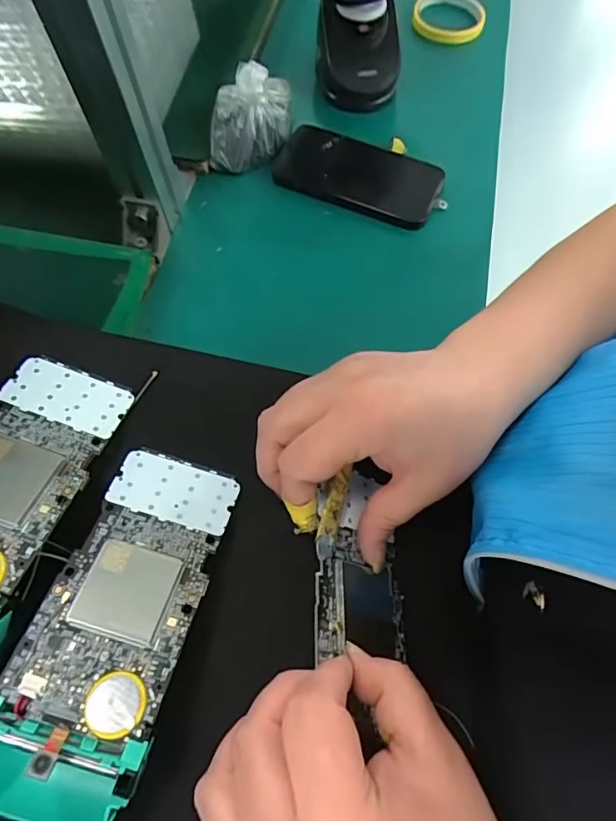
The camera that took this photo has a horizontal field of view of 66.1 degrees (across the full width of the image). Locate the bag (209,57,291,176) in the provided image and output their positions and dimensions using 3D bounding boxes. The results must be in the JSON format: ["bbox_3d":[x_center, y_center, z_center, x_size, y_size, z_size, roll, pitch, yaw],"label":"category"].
[{"bbox_3d":[-0.057,-0.291,0.465,0.076,0.068,0.080,2,67,1],"label":"bag"}]

